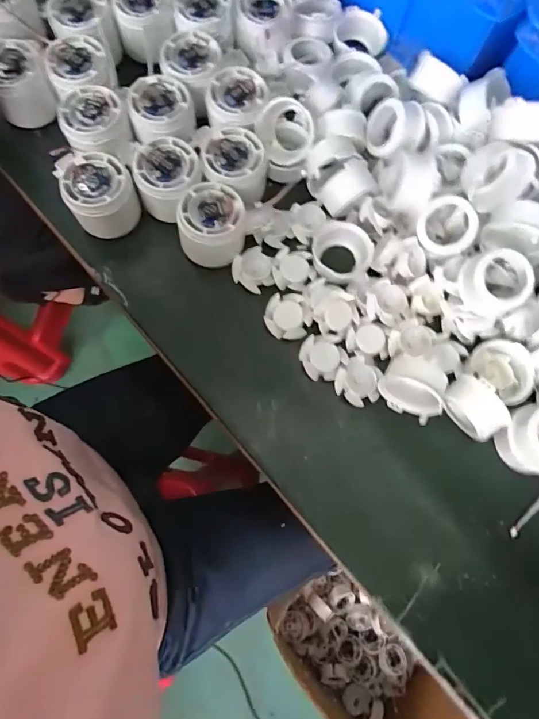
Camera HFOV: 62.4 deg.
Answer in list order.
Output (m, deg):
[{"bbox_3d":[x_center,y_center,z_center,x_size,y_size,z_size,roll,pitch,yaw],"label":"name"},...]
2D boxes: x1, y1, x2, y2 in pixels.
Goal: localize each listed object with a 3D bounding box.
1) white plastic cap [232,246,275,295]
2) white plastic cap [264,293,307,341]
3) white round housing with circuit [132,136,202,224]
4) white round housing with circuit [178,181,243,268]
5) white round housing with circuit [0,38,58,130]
[{"bbox_3d":[-0.014,-0.082,0.407,0.038,0.012,0.038,0,77,-1],"label":"white plastic cap"},{"bbox_3d":[0.013,-0.039,0.395,0.034,0.009,0.040,-6,77,-2],"label":"white plastic cap"},{"bbox_3d":[-0.089,-0.161,0.401,0.055,0.046,0.054,0,77,-1],"label":"white round housing with circuit"},{"bbox_3d":[-0.050,-0.117,0.394,0.055,0.044,0.061,-2,77,-1],"label":"white round housing with circuit"},{"bbox_3d":[-0.231,-0.253,0.416,0.054,0.052,0.053,0,77,-1],"label":"white round housing with circuit"}]

